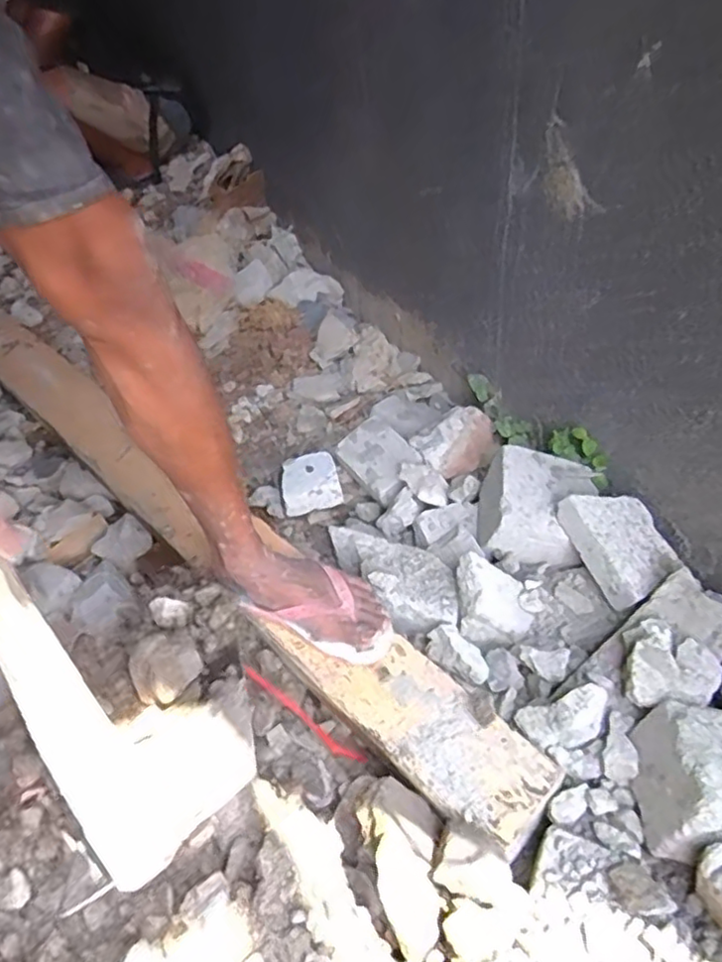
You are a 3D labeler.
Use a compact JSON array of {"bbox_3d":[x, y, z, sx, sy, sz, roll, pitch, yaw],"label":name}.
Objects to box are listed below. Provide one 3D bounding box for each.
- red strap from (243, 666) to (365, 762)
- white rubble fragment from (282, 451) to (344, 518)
[{"bbox_3d":[-0.074,0.292,0.811,0.183,0.036,0.018,26,52,27],"label":"red strap"},{"bbox_3d":[-0.087,0.008,1.105,0.100,0.057,0.100,-13,46,-9],"label":"white rubble fragment"}]

